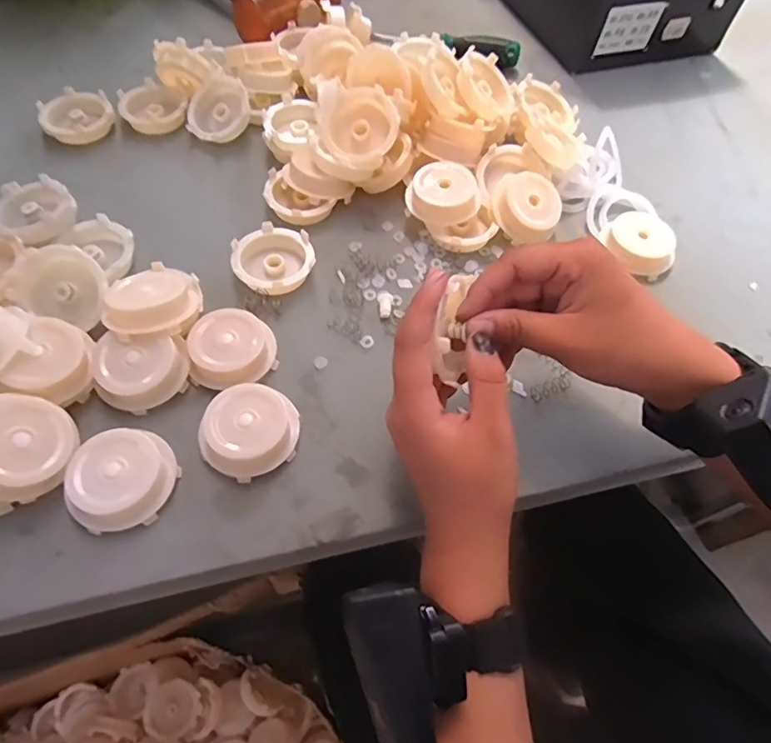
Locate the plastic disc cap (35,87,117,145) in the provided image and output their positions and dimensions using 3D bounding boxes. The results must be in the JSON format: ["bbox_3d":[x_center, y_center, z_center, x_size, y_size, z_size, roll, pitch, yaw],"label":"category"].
[{"bbox_3d":[-0.268,-0.223,0.450,0.057,0.017,0.056,2,61,-3],"label":"plastic disc cap"}]

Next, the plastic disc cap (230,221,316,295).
[{"bbox_3d":[-0.080,-0.080,0.378,0.058,0.016,0.058,2,61,-3],"label":"plastic disc cap"}]

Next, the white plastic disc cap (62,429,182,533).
[{"bbox_3d":[-0.146,0.059,0.289,0.053,0.024,0.051,-12,62,-10],"label":"white plastic disc cap"}]

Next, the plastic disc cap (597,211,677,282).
[{"bbox_3d":[0.202,-0.102,0.410,0.056,0.019,0.054,41,75,4],"label":"plastic disc cap"}]

